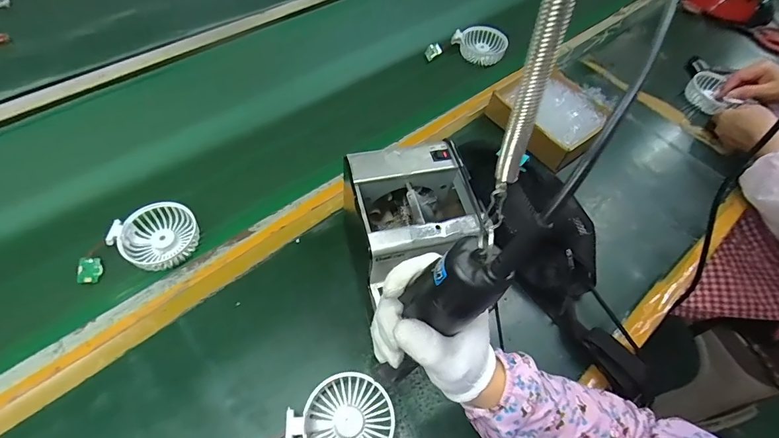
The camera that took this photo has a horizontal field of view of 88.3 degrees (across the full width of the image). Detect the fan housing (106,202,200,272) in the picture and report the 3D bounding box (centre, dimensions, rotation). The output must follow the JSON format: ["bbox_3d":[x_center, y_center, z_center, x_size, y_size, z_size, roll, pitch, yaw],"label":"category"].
[{"bbox_3d":[-0.293,0.022,0.509,0.092,0.026,0.080,-30,65,-21],"label":"fan housing"}]

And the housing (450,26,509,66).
[{"bbox_3d":[0.168,-0.325,0.746,0.096,0.031,0.070,24,59,10],"label":"housing"}]

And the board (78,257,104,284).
[{"bbox_3d":[-0.364,0.063,0.488,0.025,0.008,0.035,16,47,-40],"label":"board"}]

